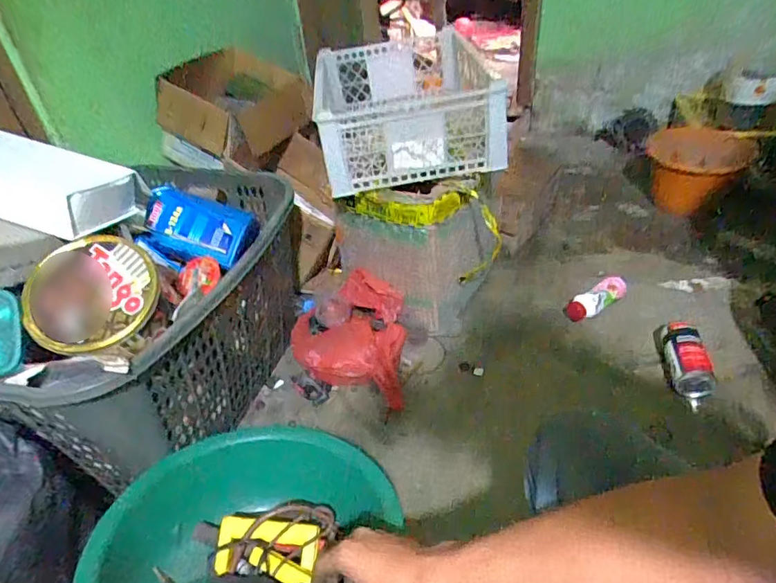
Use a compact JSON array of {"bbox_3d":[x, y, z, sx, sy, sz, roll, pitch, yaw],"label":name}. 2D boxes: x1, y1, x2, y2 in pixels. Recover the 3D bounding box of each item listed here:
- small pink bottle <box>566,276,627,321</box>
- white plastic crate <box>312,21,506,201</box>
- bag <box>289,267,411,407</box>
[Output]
[{"bbox_3d":[0.440,0.016,1.063,0.156,0.043,0.047,-25,42,-22],"label":"small pink bottle"},{"bbox_3d":[0.018,-0.385,1.023,0.309,0.149,0.511,-8,39,-3],"label":"white plastic crate"},{"bbox_3d":[-0.069,0.078,1.001,0.259,0.121,0.200,11,42,20],"label":"bag"}]

